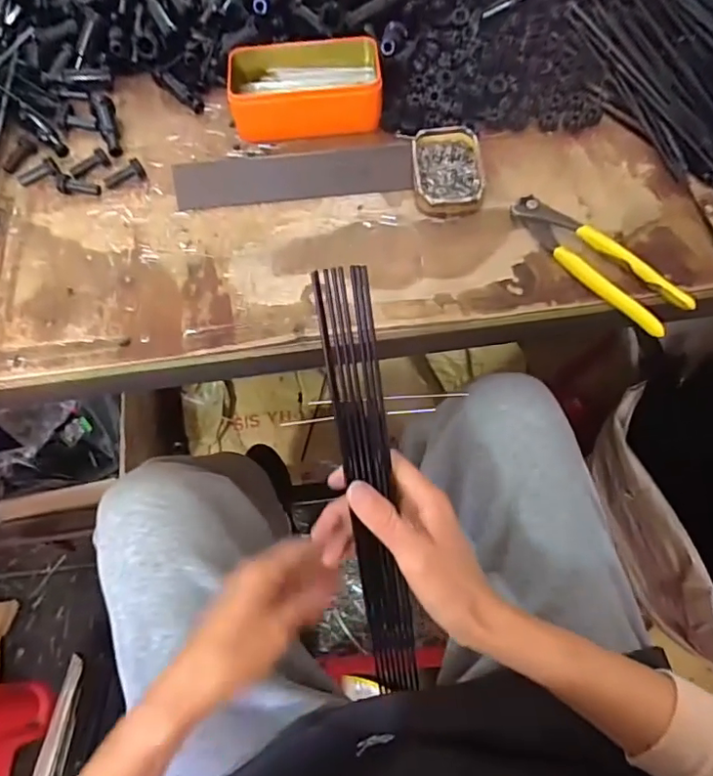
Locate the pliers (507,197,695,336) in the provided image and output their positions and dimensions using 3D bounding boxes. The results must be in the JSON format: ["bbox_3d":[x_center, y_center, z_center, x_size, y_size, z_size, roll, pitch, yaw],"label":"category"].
[{"bbox_3d":[0.198,-0.110,0.450,0.046,0.019,0.161,-34,71,-12],"label":"pliers"}]

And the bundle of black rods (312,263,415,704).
[{"bbox_3d":[0.013,0.092,0.381,0.032,0.355,0.025,-9,28,-2],"label":"bundle of black rods"}]

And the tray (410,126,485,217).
[{"bbox_3d":[0.083,-0.198,0.497,0.061,0.019,0.091,-2,67,1],"label":"tray"}]

